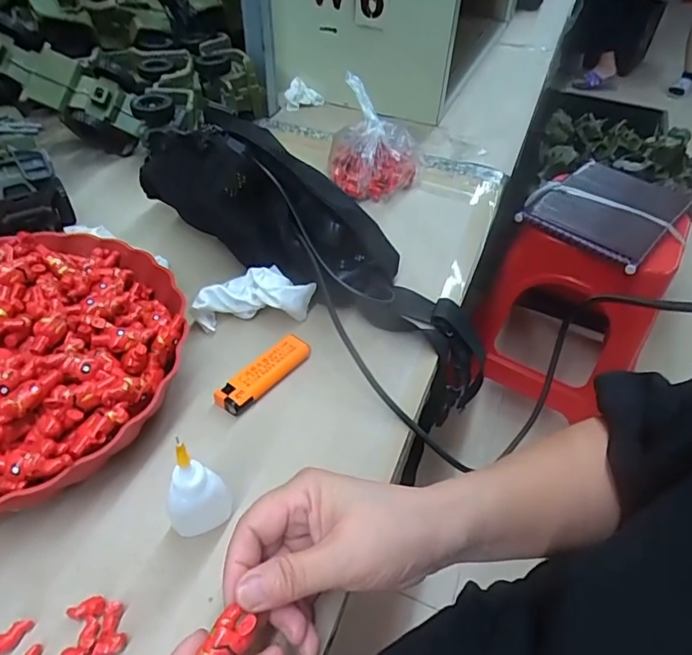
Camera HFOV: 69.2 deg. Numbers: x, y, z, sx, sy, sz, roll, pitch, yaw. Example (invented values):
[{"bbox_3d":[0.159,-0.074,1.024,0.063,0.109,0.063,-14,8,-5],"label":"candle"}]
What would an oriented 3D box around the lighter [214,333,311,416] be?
[{"bbox_3d":[-0.060,0.034,0.373,0.026,0.009,0.079,31,51,21],"label":"lighter"}]

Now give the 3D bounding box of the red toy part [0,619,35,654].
[{"bbox_3d":[-0.170,0.157,0.256,0.009,0.007,0.019,27,50,17],"label":"red toy part"}]

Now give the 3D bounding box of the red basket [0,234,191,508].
[{"bbox_3d":[-0.231,0.013,0.336,0.229,0.072,0.233,7,47,0],"label":"red basket"}]

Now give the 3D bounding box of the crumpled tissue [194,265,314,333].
[{"bbox_3d":[-0.074,-0.026,0.413,0.089,0.032,0.044,8,47,1],"label":"crumpled tissue"}]

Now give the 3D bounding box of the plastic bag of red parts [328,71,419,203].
[{"bbox_3d":[0.035,-0.212,0.575,0.102,0.075,0.130,5,46,2],"label":"plastic bag of red parts"}]

